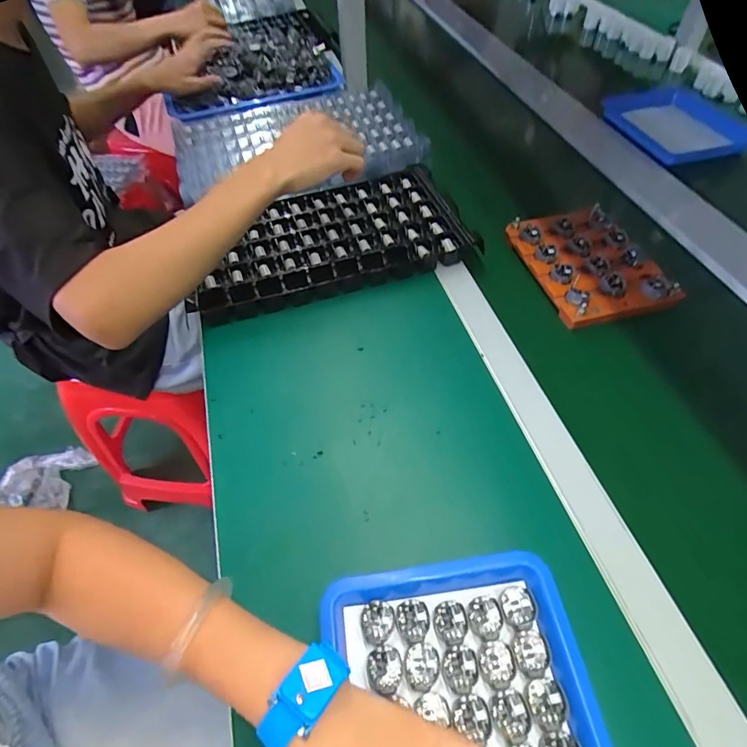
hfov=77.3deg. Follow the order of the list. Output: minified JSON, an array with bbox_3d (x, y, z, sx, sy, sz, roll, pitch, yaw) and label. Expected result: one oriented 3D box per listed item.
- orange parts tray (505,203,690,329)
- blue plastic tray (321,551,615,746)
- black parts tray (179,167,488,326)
[{"bbox_3d":[0.271,-0.140,0.588,0.143,0.024,0.177,-11,52,-6],"label":"orange parts tray"},{"bbox_3d":[0.064,0.238,0.300,0.178,0.026,0.214,-7,52,-4],"label":"blue plastic tray"},{"bbox_3d":[-0.060,-0.173,0.611,0.346,0.032,0.185,-18,53,-11],"label":"black parts tray"}]

